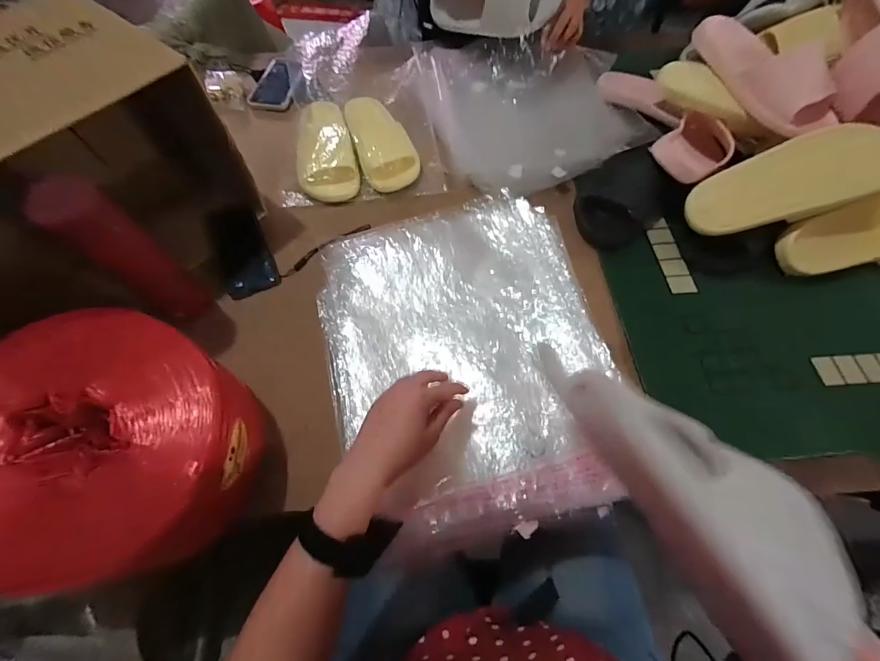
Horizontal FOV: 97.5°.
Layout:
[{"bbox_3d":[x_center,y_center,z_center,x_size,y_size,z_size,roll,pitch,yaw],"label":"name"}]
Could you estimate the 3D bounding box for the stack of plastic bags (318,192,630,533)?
[{"bbox_3d":[0.032,0.023,0.504,0.360,0.048,0.422,-15,64,-5],"label":"stack of plastic bags"}]

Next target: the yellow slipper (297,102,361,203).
[{"bbox_3d":[-0.209,-0.326,0.688,0.103,0.065,0.216,-16,64,-6],"label":"yellow slipper"}]

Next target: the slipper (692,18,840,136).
[{"bbox_3d":[0.489,-0.396,0.593,0.110,0.072,0.239,-25,65,-10],"label":"slipper"}]

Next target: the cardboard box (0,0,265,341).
[{"bbox_3d":[-0.509,-0.212,0.495,0.281,0.209,0.398,41,71,19],"label":"cardboard box"}]

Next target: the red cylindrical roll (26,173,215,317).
[{"bbox_3d":[-0.371,-0.082,0.484,0.060,0.247,0.059,-1,63,2],"label":"red cylindrical roll"}]

